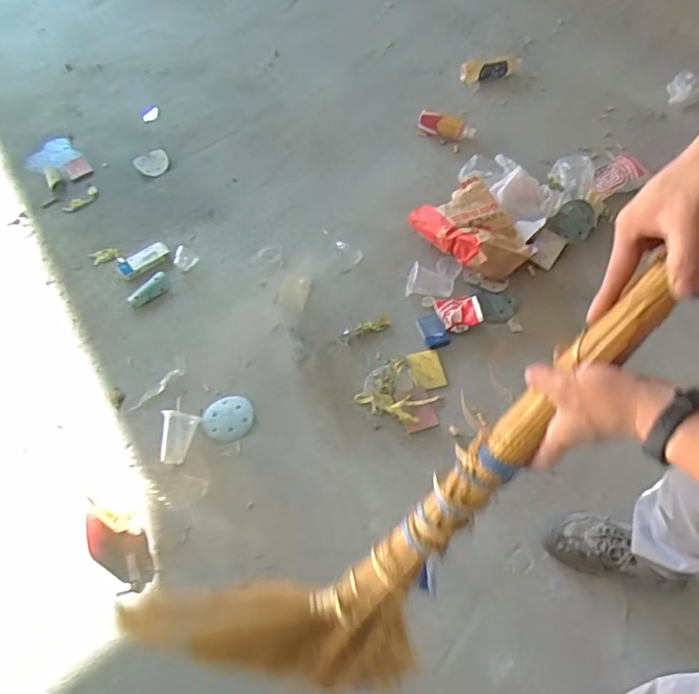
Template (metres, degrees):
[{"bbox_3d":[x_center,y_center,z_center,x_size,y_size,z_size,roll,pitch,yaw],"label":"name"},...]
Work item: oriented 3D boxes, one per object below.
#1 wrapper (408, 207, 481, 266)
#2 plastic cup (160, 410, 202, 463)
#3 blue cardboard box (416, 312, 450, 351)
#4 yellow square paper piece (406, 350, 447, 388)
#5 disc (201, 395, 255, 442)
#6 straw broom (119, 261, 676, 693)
[{"bbox_3d":[0.251,-0.307,1.425,0.076,0.091,0.254,-28,61,-12],"label":"wrapper"},{"bbox_3d":[-0.390,0.203,1.179,0.077,0.065,0.112,3,59,6],"label":"plastic cup"},{"bbox_3d":[0.209,-0.042,1.327,0.059,0.020,0.098,-21,60,-8],"label":"blue cardboard box"},{"bbox_3d":[0.187,0.053,1.274,0.077,0.009,0.099,-11,59,-2],"label":"yellow square paper piece"},{"bbox_3d":[-0.282,0.165,1.226,0.115,0.010,0.111,3,57,-5],"label":"disc"},{"bbox_3d":[0.068,0.173,0.566,0.189,0.965,0.222,2,47,-45],"label":"straw broom"}]

